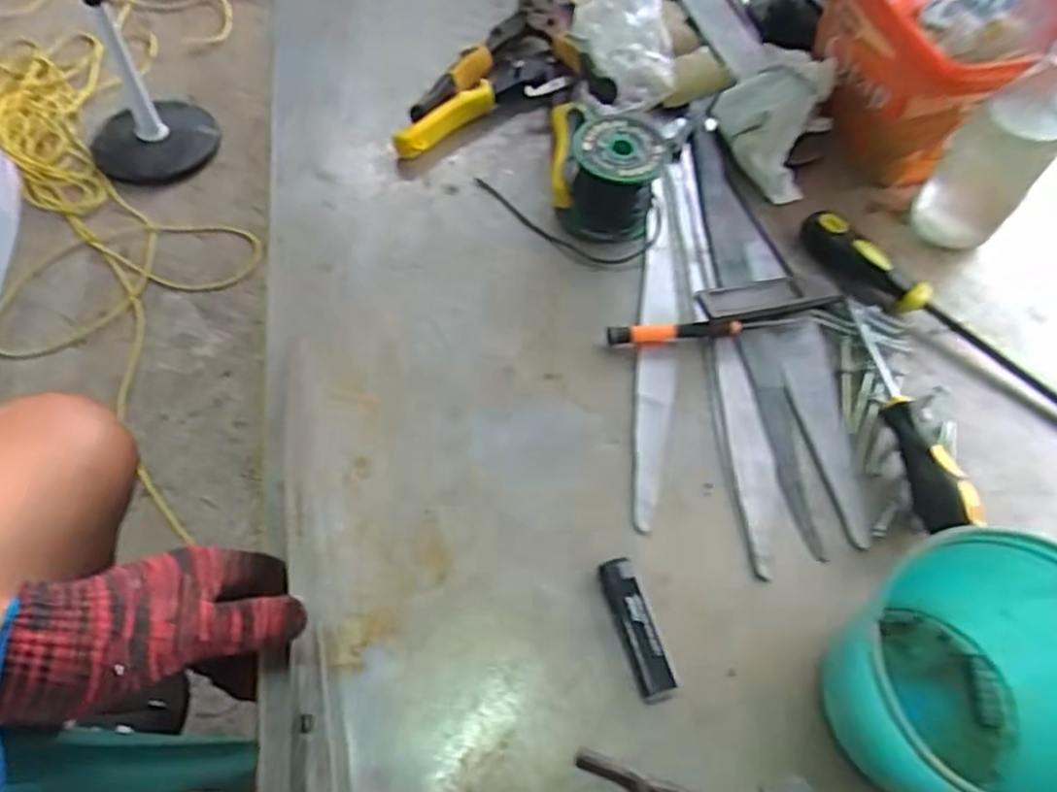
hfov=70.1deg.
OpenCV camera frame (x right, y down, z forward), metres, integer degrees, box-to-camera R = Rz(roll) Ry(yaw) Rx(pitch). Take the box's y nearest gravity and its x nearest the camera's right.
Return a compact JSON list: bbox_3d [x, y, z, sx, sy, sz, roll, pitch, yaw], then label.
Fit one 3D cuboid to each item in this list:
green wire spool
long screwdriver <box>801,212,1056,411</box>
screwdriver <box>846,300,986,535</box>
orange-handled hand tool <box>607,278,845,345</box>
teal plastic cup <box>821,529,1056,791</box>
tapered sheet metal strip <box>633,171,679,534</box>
[{"bbox_3d":[0.065,-0.168,0.586,0.070,0.068,0.071,14,59,6],"label":"green wire spool"},{"bbox_3d":[0.322,-0.041,0.542,0.037,0.028,0.296,-38,68,-22],"label":"long screwdriver"},{"bbox_3d":[0.251,0.005,0.506,0.028,0.034,0.184,-3,59,-4],"label":"screwdriver"},{"bbox_3d":[0.144,-0.063,0.551,0.176,0.016,0.037,-9,60,-8],"label":"orange-handled hand tool"},{"bbox_3d":[0.220,0.143,0.380,0.125,0.107,0.117,2,59,-1],"label":"teal plastic cup"},{"bbox_3d":[0.093,-0.045,0.545,0.028,0.010,0.294,8,59,2],"label":"tapered sheet metal strip"}]

